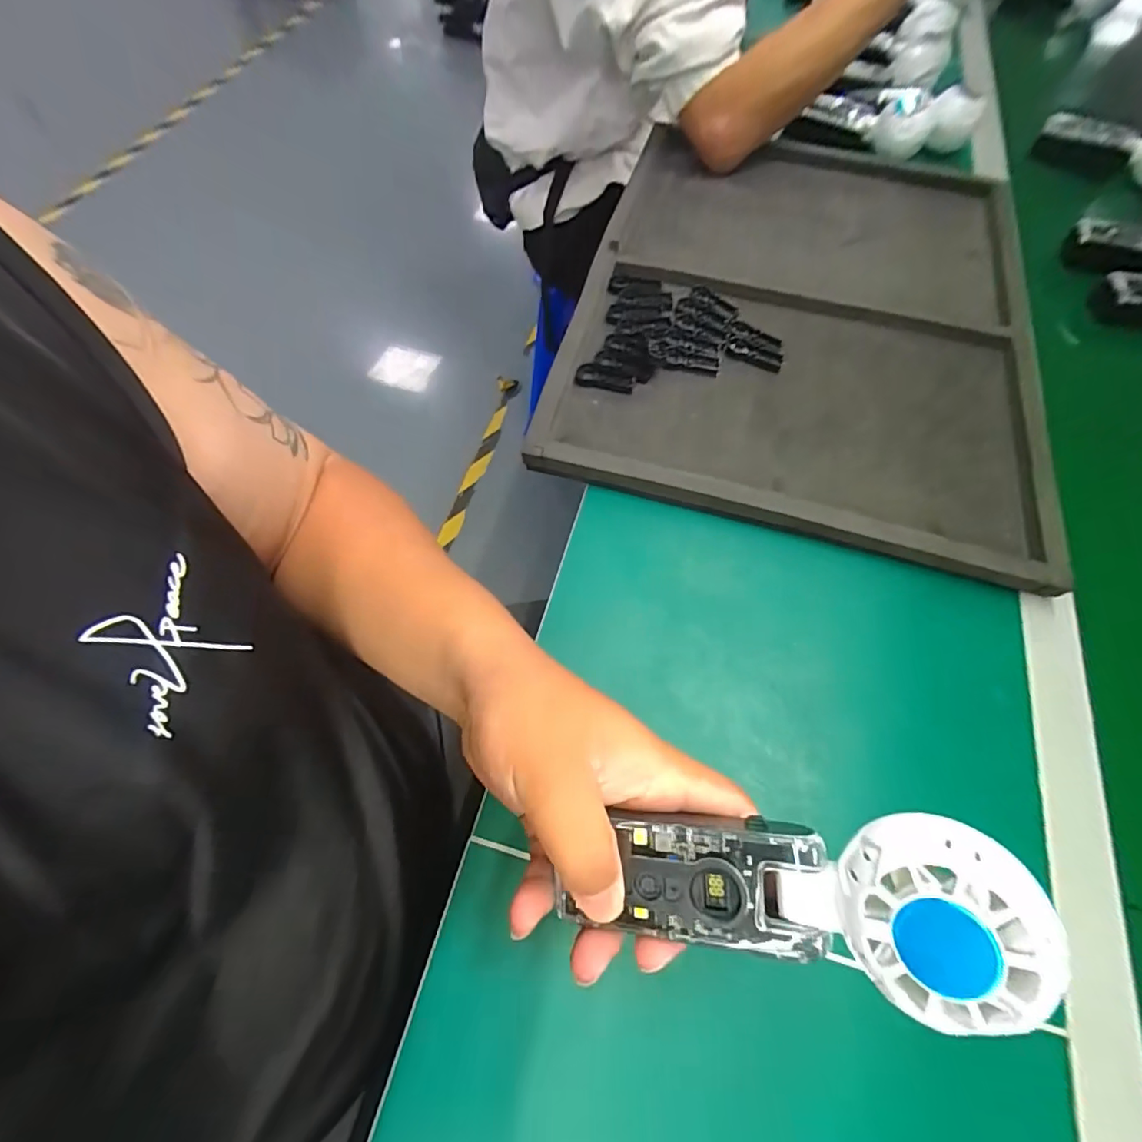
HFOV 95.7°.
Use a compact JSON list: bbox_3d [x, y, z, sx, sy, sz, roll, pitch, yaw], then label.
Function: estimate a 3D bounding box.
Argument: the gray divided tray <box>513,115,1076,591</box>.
[{"bbox_3d":[0.232,-0.268,0.524,0.418,0.030,0.536,14,64,6],"label":"gray divided tray"}]

